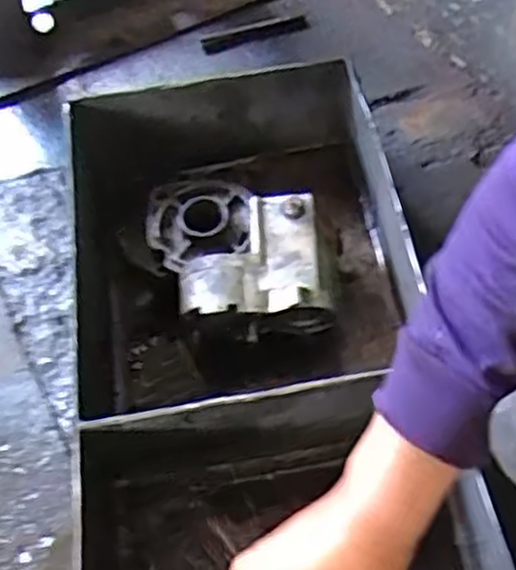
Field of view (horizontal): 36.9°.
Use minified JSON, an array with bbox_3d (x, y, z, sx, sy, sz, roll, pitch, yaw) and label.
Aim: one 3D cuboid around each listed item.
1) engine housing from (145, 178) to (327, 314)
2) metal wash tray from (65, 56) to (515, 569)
[{"bbox_3d":[-0.021,-0.038,0.697,0.160,0.081,0.166,-5,56,2],"label":"engine housing"},{"bbox_3d":[-0.002,0.122,0.584,0.289,0.130,0.661,-10,56,-1],"label":"metal wash tray"}]

